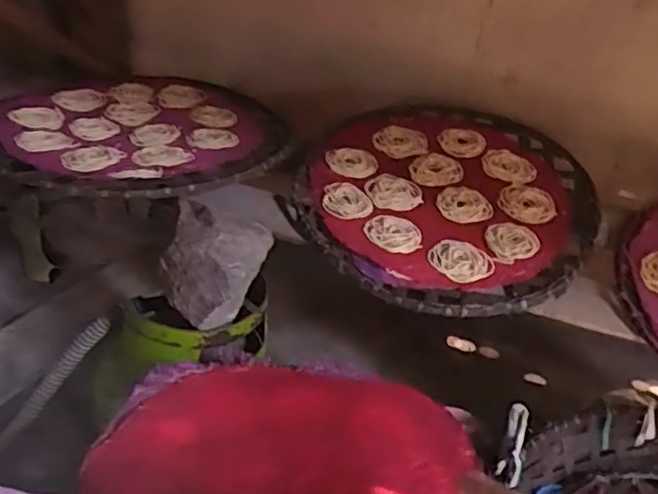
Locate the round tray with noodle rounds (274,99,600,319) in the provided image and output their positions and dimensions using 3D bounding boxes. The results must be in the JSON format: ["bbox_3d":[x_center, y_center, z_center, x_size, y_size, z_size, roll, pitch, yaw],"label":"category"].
[{"bbox_3d":[0.159,-0.077,0.915,0.392,0.029,0.425,16,48,10],"label":"round tray with noodle rounds"}]

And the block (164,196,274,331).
[{"bbox_3d":[-0.131,0.022,0.783,0.126,0.128,0.094,30,11,32],"label":"block"}]

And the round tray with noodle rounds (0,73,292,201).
[{"bbox_3d":[-0.261,-0.165,0.927,0.404,0.037,0.424,4,33,-3],"label":"round tray with noodle rounds"}]

